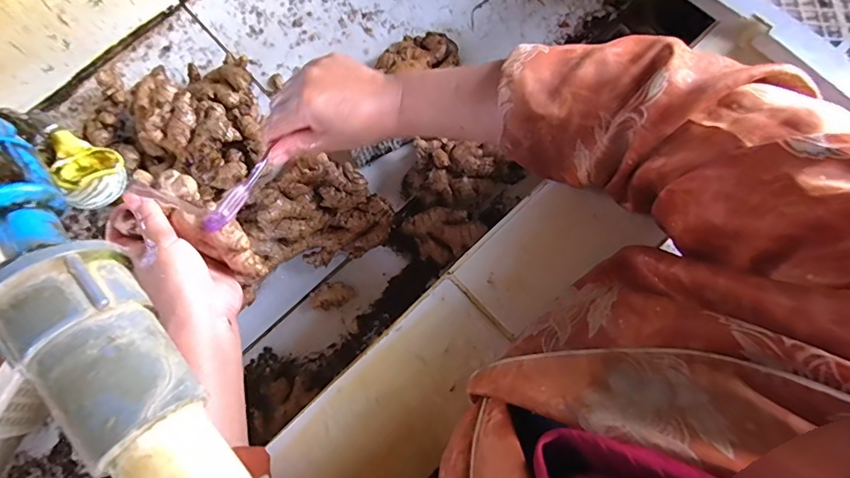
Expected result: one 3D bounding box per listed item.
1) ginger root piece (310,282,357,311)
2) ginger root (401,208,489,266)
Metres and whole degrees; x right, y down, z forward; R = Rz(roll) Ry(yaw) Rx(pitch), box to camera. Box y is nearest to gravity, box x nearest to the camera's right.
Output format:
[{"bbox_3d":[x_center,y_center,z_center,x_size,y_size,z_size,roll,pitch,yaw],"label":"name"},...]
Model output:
[{"bbox_3d":[-0.102,0.062,0.485,0.046,0.014,0.027,-15,79,-3],"label":"ginger root piece"},{"bbox_3d":[0.021,-0.009,0.492,0.068,0.030,0.068,-40,81,-7],"label":"ginger root"}]

